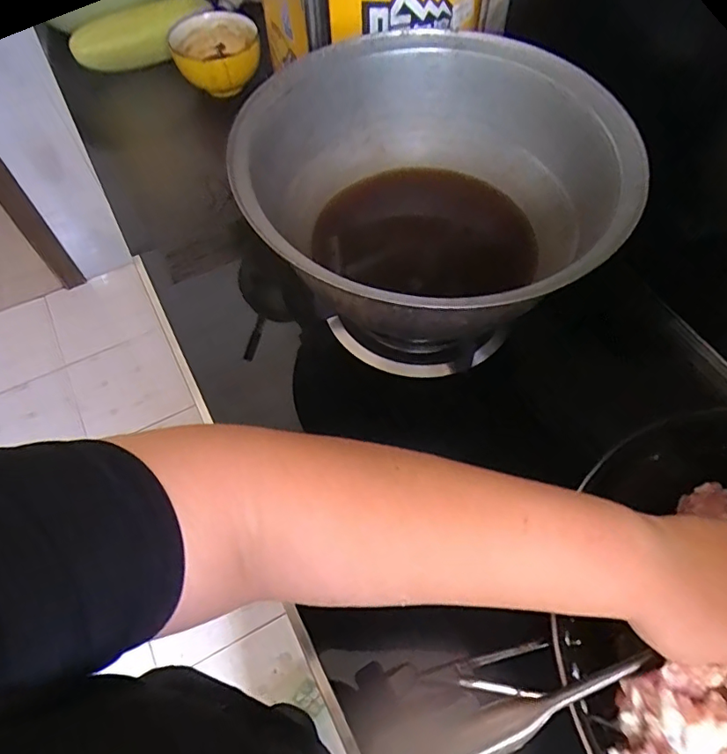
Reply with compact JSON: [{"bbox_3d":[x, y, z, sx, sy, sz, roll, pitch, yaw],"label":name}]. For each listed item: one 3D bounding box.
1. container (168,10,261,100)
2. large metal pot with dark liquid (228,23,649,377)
[{"bbox_3d":[-0.218,-0.484,0.796,0.125,0.062,0.133,-20,67,-5],"label":"container"},{"bbox_3d":[0.067,-0.170,0.538,0.328,0.208,0.333,-1,67,3],"label":"large metal pot with dark liquid"}]

